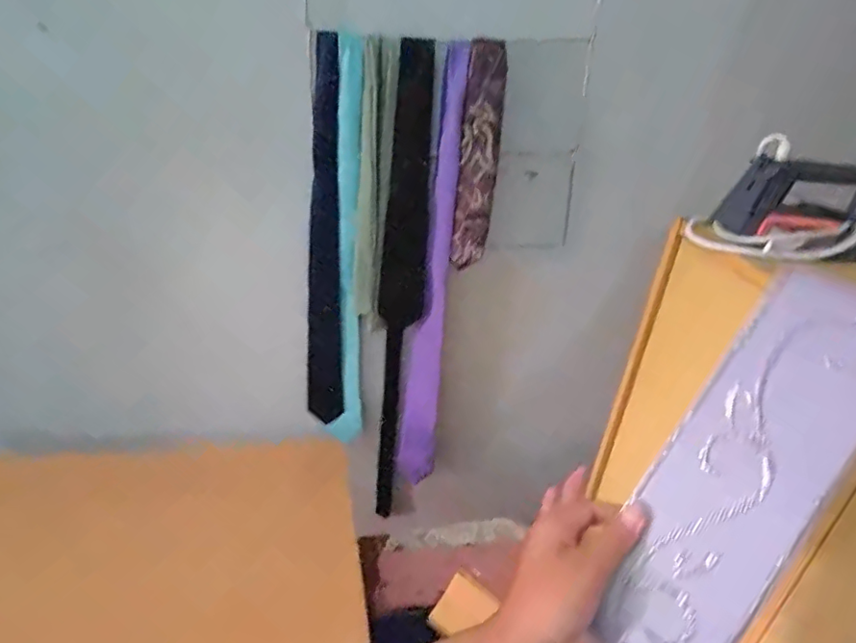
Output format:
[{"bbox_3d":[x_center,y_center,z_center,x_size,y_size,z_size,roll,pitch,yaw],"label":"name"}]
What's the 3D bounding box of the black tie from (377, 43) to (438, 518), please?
[{"bbox_3d":[-0.050,-0.010,1.063,0.083,0.946,0.026,4,26,-7],"label":"black tie"}]

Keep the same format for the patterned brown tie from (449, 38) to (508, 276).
[{"bbox_3d":[0.084,-0.263,0.911,0.064,0.352,0.029,8,29,4],"label":"patterned brown tie"}]

